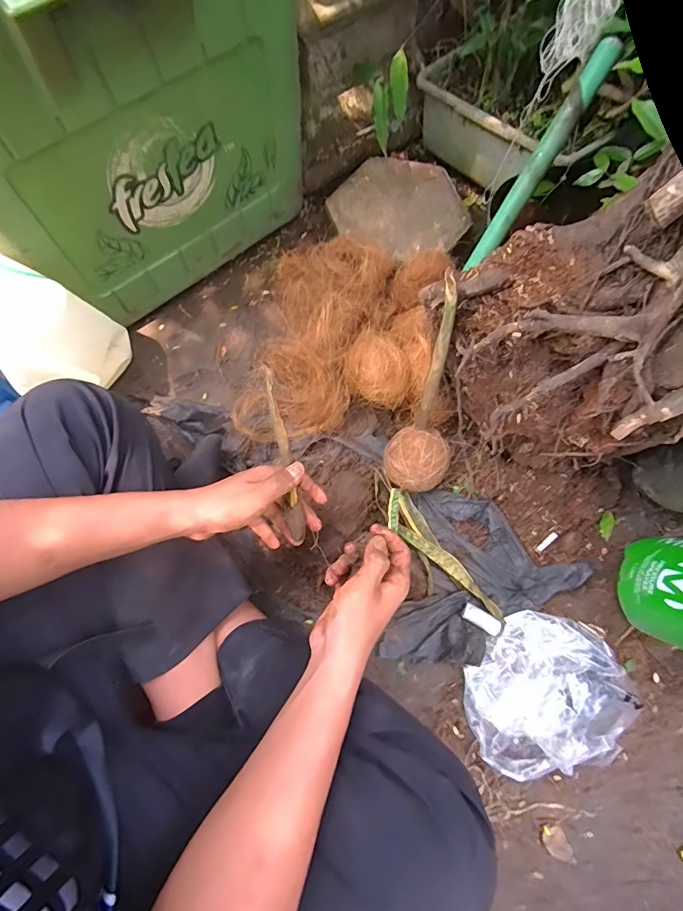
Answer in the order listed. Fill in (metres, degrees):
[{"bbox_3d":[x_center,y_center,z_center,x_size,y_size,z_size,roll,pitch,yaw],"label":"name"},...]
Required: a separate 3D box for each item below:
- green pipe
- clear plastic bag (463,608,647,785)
[{"bbox_3d":[0.235,-0.348,0.551,0.025,0.254,0.019,37,32,9],"label":"green pipe"},{"bbox_3d":[0.255,0.302,0.575,0.209,0.065,0.170,-42,79,-12],"label":"clear plastic bag"}]

